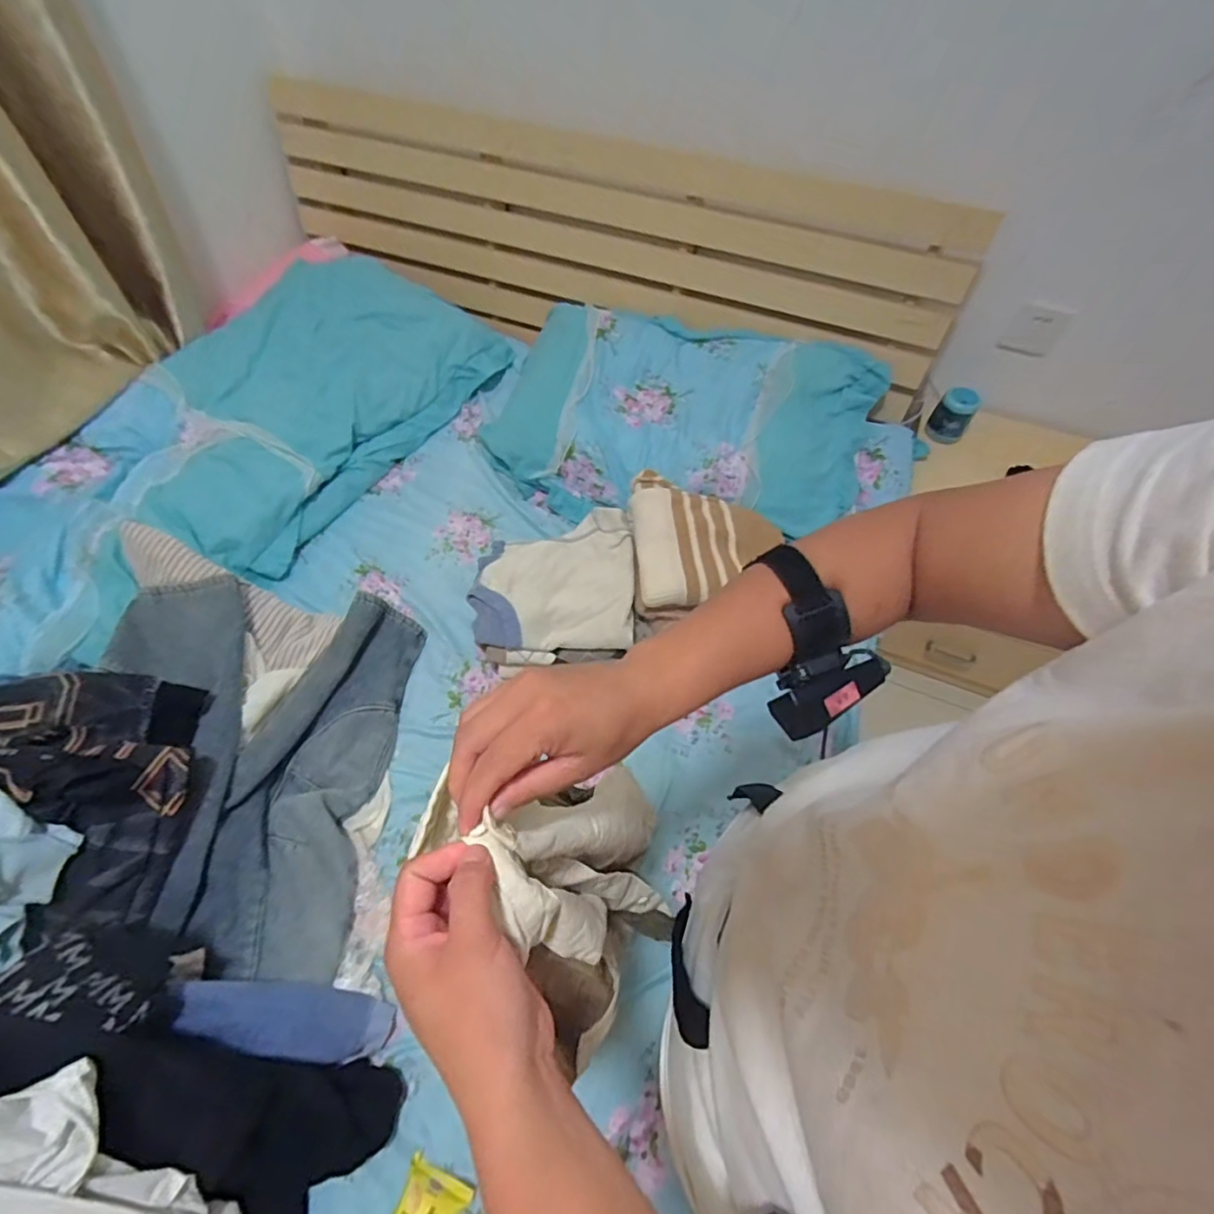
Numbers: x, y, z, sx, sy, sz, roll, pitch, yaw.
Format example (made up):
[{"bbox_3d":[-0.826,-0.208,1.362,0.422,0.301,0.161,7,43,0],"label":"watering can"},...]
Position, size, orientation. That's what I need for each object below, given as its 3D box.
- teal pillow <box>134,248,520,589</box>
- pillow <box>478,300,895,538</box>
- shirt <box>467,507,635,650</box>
[{"bbox_3d":[-0.599,-0.416,1.180,0.459,0.147,0.717,30,63,17],"label":"teal pillow"},{"bbox_3d":[0.120,-0.348,1.111,0.703,0.179,0.385,18,60,11],"label":"pillow"},{"bbox_3d":[-0.087,-0.035,0.920,0.250,0.030,0.208,-5,82,-2],"label":"shirt"}]

